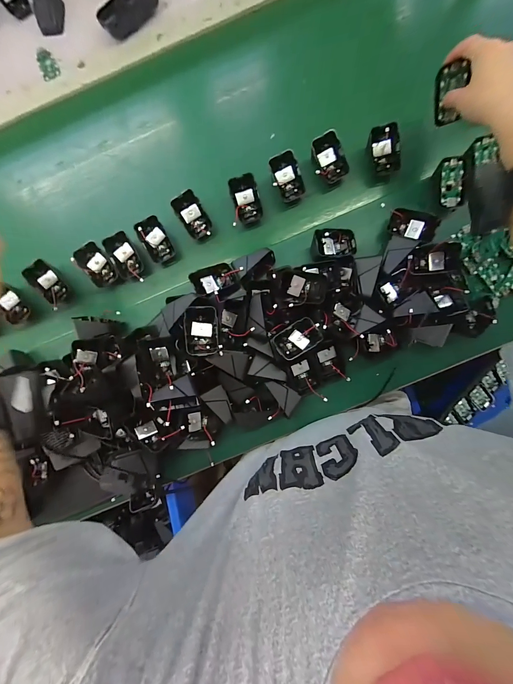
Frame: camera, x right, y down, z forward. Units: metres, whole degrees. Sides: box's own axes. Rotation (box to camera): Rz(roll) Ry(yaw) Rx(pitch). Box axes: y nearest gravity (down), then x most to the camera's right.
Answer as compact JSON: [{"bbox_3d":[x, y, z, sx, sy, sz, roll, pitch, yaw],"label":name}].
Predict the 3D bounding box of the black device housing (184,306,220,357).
[{"bbox_3d":[-0.077,-0.015,0.382,0.044,0.018,0.066,-3,87,-13],"label":"black device housing"}]

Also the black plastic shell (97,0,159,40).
[{"bbox_3d":[-0.222,-0.577,0.475,0.105,0.031,0.042,-38,87,0],"label":"black plastic shell"}]

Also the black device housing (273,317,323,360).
[{"bbox_3d":[0.061,-0.004,0.409,0.066,0.016,0.043,-33,87,0],"label":"black device housing"}]

